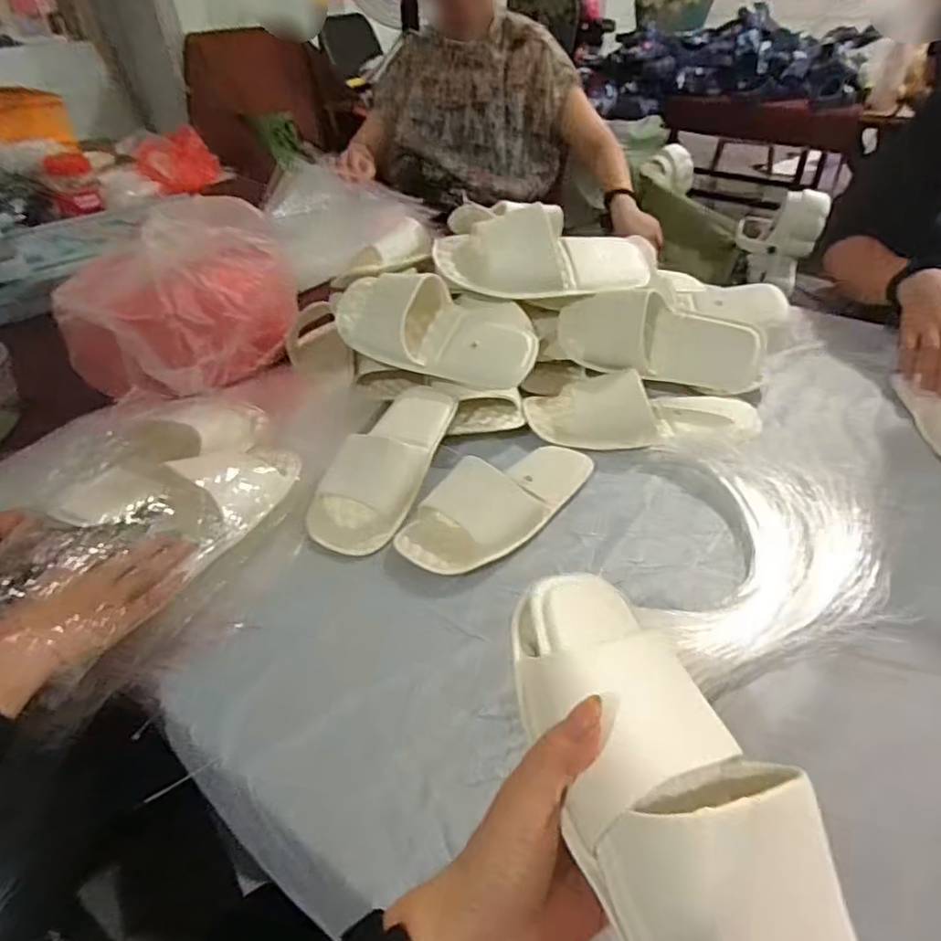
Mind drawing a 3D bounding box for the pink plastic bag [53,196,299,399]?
[{"bbox_3d":[-0.364,-0.221,0.771,0.215,0.190,0.238,19,43,23],"label":"pink plastic bag"}]

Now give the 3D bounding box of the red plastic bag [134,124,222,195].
[{"bbox_3d":[-0.732,-0.779,1.526,0.185,0.104,0.115,-30,47,-30],"label":"red plastic bag"}]

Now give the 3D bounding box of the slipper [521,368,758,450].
[{"bbox_3d":[0.201,-0.079,0.697,0.263,0.057,0.108,1,39,3],"label":"slipper"}]

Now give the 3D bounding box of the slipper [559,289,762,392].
[{"bbox_3d":[0.228,-0.158,0.729,0.246,0.100,0.070,15,18,10],"label":"slipper"}]

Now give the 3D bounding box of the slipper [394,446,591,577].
[{"bbox_3d":[0.035,0.024,0.596,0.230,0.042,0.094,-30,47,-30],"label":"slipper"}]

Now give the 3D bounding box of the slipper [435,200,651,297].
[{"bbox_3d":[0.097,-0.276,0.756,0.280,0.088,0.111,-2,39,0],"label":"slipper"}]

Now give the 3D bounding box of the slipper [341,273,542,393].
[{"bbox_3d":[-0.044,-0.172,0.716,0.253,0.094,0.103,20,42,5],"label":"slipper"}]

